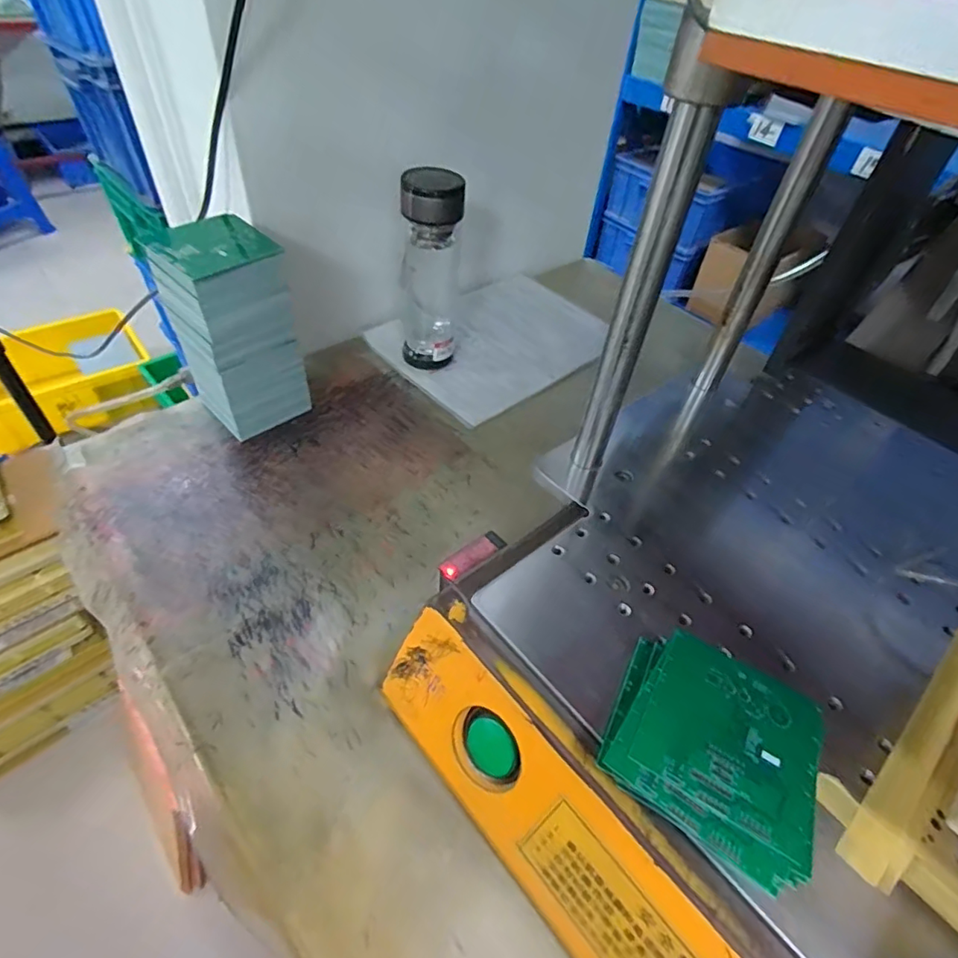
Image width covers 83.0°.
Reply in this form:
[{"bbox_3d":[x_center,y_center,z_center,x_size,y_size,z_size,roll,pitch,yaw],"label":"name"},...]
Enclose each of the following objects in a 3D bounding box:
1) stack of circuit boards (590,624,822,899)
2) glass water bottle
[{"bbox_3d":[0.120,0.140,0.286,0.097,0.028,0.097,24,50,16],"label":"stack of circuit boards"},{"bbox_3d":[-0.054,-0.232,0.605,0.066,0.201,0.073,-4,48,-9],"label":"glass water bottle"}]

